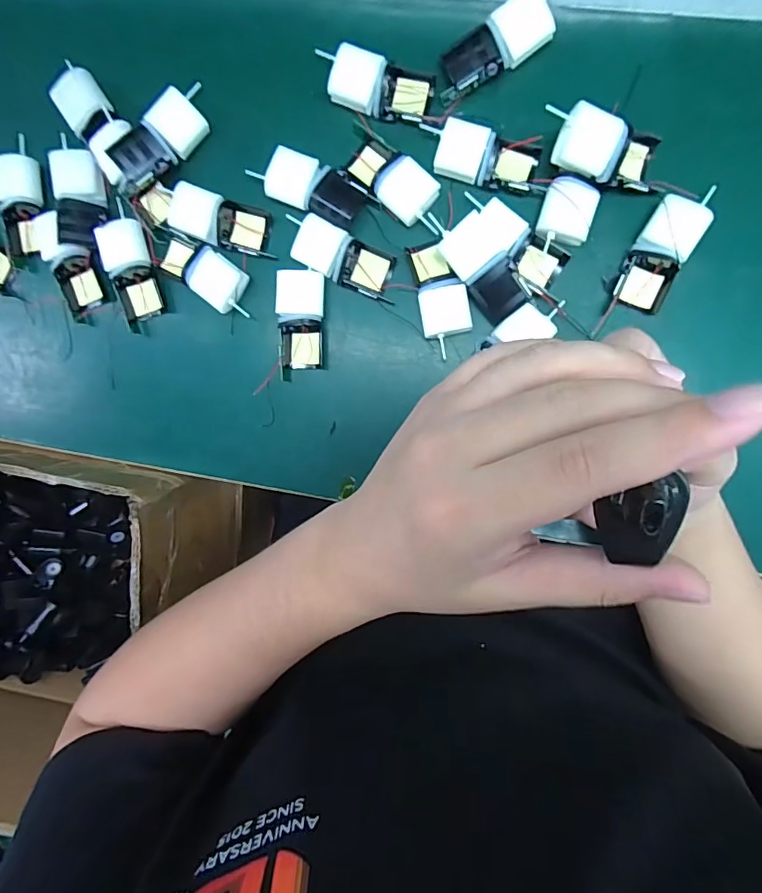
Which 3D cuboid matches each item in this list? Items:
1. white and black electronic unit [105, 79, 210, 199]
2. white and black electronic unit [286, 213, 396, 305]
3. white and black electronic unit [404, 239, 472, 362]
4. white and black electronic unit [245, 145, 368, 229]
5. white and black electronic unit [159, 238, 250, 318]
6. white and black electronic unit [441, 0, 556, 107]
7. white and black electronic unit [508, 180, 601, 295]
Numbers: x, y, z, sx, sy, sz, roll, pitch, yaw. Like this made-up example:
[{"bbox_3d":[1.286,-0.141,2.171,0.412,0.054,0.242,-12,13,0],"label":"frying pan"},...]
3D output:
[{"bbox_3d":[-0.176,-0.241,0.370,0.096,0.029,0.033,-44,90,8],"label":"white and black electronic unit"},{"bbox_3d":[-0.030,-0.150,0.371,0.087,0.015,0.038,26,98,3],"label":"white and black electronic unit"},{"bbox_3d":[0.047,-0.117,0.366,0.037,0.015,0.086,-12,94,7],"label":"white and black electronic unit"},{"bbox_3d":[-0.055,-0.203,0.368,0.085,0.017,0.038,23,97,3],"label":"white and black electronic unit"},{"bbox_3d":[-0.145,-0.142,0.382,0.083,0.018,0.038,35,98,2],"label":"white and black electronic unit"},{"bbox_3d":[0.089,-0.295,0.341,0.104,0.024,0.034,-28,92,8],"label":"white and black electronic unit"},{"bbox_3d":[0.129,-0.154,0.348,0.040,0.024,0.082,25,98,3],"label":"white and black electronic unit"}]

